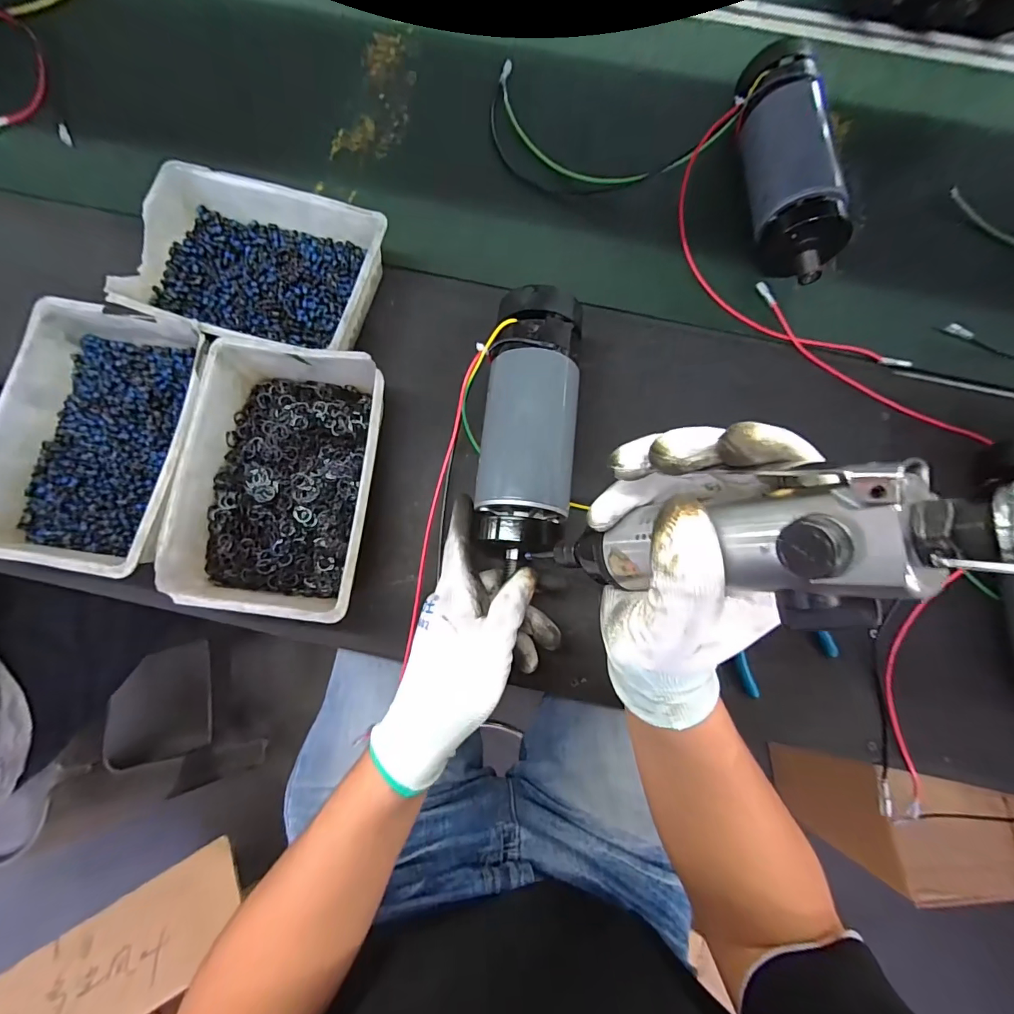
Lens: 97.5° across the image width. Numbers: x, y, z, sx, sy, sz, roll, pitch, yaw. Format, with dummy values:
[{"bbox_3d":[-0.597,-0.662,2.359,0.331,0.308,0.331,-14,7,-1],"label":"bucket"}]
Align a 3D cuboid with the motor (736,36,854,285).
[{"bbox_3d":[0.266,-0.321,0.428,0.069,0.072,0.235,-2,75,-4],"label":"motor"}]

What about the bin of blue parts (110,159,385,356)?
[{"bbox_3d":[-0.216,-0.205,0.388,0.201,0.043,0.143,16,76,3],"label":"bin of blue parts"}]

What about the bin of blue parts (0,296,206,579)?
[{"bbox_3d":[-0.318,-0.053,0.353,0.148,0.052,0.201,8,76,0],"label":"bin of blue parts"}]

